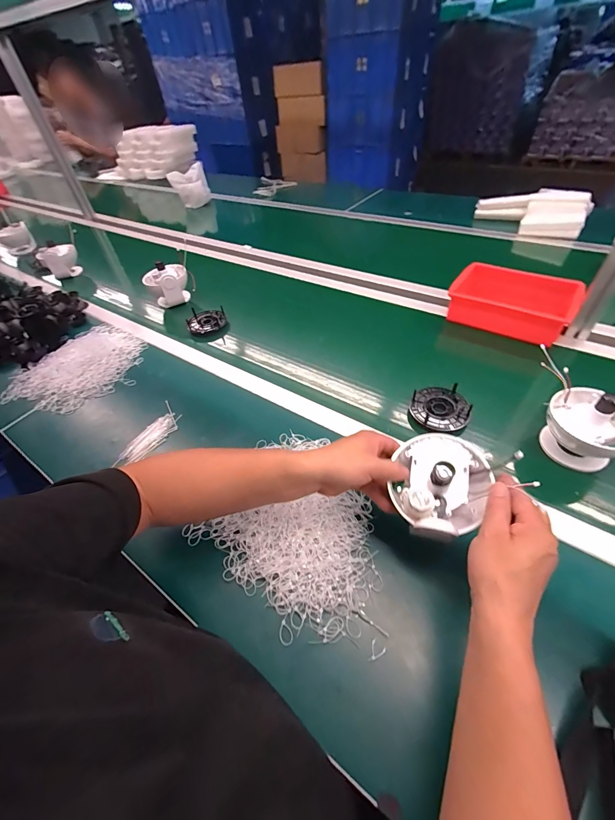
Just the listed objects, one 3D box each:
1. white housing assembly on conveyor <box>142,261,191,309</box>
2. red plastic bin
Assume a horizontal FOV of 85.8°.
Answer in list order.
[{"bbox_3d":[-0.387,-0.350,0.947,0.095,0.119,0.107,28,57,27],"label":"white housing assembly on conveyor"},{"bbox_3d":[0.460,-0.245,0.755,0.242,0.070,0.163,24,55,24],"label":"red plastic bin"}]

